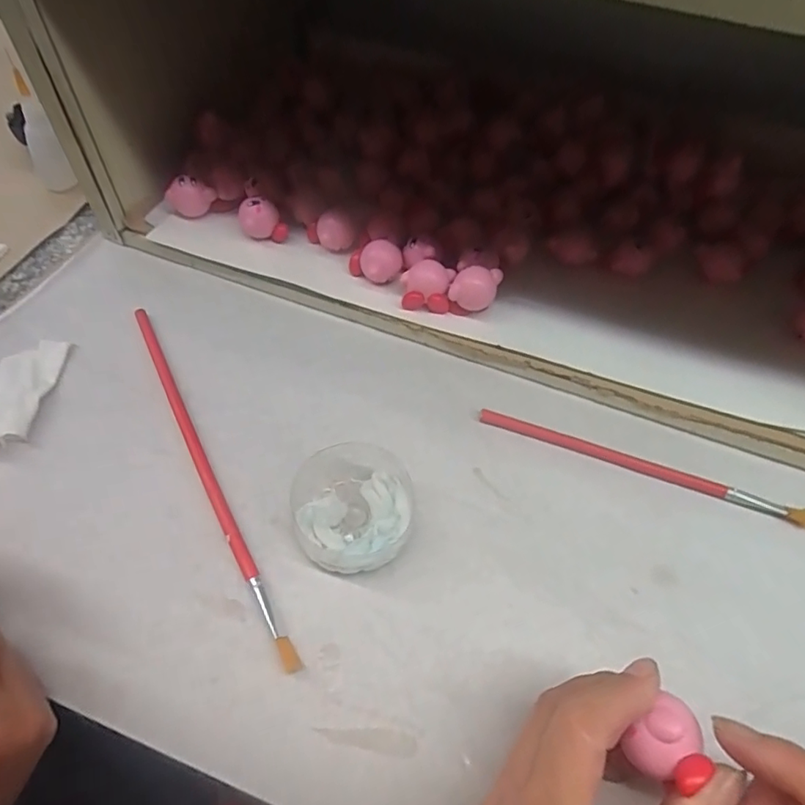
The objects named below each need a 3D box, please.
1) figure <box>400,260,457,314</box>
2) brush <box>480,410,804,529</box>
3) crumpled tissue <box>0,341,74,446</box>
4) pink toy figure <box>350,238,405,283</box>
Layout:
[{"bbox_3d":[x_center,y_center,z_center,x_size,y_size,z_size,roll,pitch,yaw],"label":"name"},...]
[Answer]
[{"bbox_3d":[0.017,-0.082,0.371,0.035,0.023,0.029,9,52,3],"label":"figure"},{"bbox_3d":[0.144,0.038,0.326,0.196,0.007,0.010,19,54,10],"label":"brush"},{"bbox_3d":[-0.234,-0.005,0.329,0.035,0.015,0.083,-4,53,-7],"label":"crumpled tissue"},{"bbox_3d":[-0.019,-0.099,0.379,0.036,0.026,0.028,0,53,-4],"label":"pink toy figure"}]

